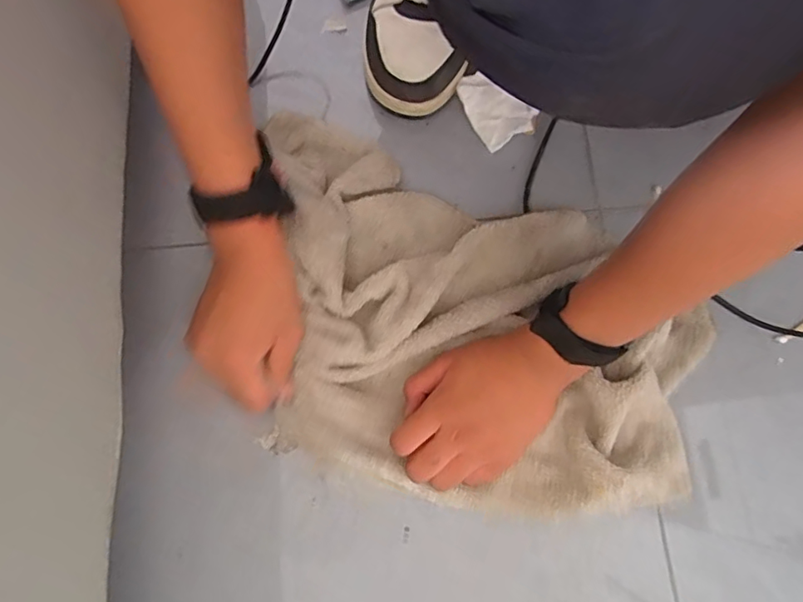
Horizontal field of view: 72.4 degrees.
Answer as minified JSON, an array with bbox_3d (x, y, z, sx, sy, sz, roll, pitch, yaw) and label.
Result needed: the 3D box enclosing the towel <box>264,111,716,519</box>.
[{"bbox_3d":[0.041,0.021,0.454,0.408,0.043,0.268,21,77,6],"label":"towel"}]

